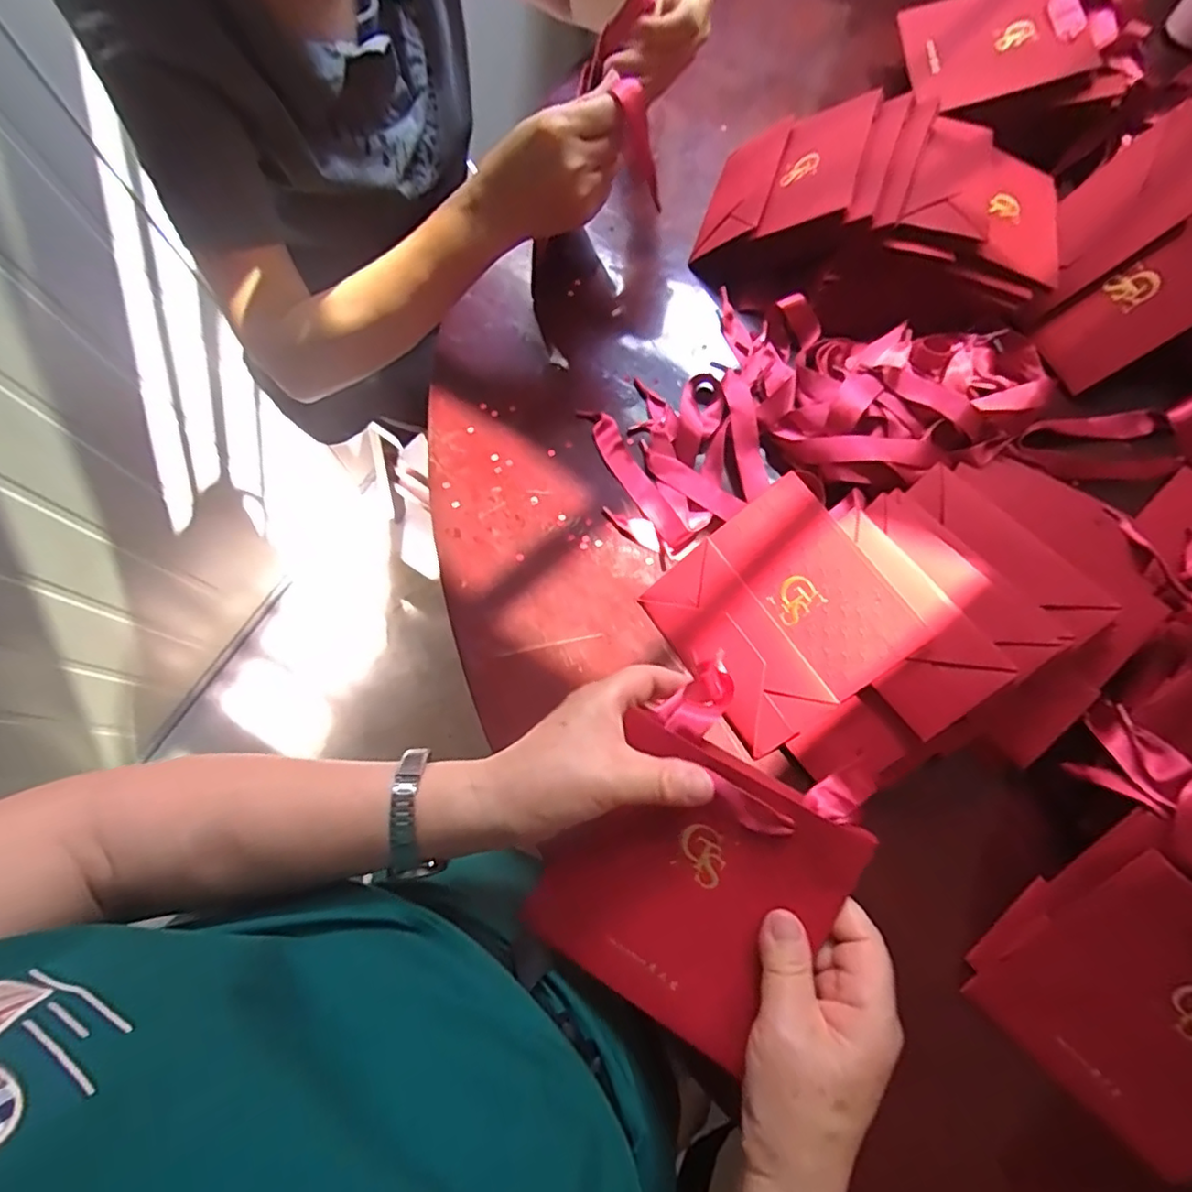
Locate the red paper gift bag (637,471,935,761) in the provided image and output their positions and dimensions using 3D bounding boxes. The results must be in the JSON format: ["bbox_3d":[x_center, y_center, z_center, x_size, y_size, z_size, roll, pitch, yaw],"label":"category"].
[{"bbox_3d":[0.117,0.014,0.405,0.133,0.008,0.135,-40,75,16],"label":"red paper gift bag"}]

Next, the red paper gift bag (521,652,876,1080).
[{"bbox_3d":[0.054,0.138,0.321,0.127,0.021,0.170,34,96,17],"label":"red paper gift bag"}]

